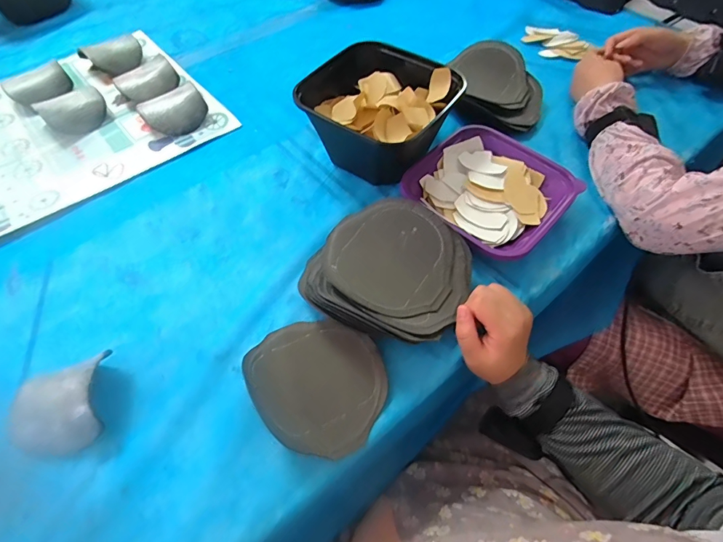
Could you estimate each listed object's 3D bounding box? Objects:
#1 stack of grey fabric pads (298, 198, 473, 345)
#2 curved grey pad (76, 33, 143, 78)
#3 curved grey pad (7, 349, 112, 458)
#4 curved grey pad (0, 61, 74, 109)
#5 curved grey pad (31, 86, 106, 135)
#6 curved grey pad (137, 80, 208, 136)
[{"bbox_3d":[0.025,0.002,0.446,0.168,0.060,0.157,22,60,15],"label":"stack of grey fabric pads"},{"bbox_3d":[-0.420,-0.371,0.708,0.063,0.043,0.092,33,63,21],"label":"curved grey pad"},{"bbox_3d":[-0.283,0.130,0.380,0.091,0.048,0.073,-13,57,-7],"label":"curved grey pad"},{"bbox_3d":[-0.524,-0.296,0.665,0.094,0.038,0.053,-34,62,-19],"label":"curved grey pad"},{"bbox_3d":[-0.435,-0.241,0.621,0.088,0.043,0.049,-35,62,-20],"label":"curved grey pad"},{"bbox_3d":[-0.281,-0.239,0.615,0.094,0.046,0.049,-23,59,-13],"label":"curved grey pad"}]

